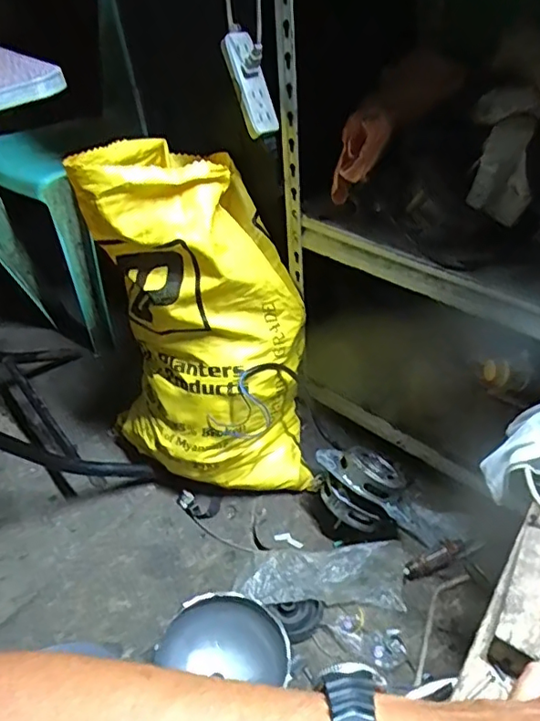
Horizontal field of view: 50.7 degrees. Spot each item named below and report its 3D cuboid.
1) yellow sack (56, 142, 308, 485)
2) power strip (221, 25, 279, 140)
[{"bbox_3d":[-0.117,-0.076,0.959,0.326,0.514,0.335,-7,40,-3],"label":"yellow sack"},{"bbox_3d":[-0.029,-0.387,0.789,0.051,0.146,0.025,-22,9,-20],"label":"power strip"}]

